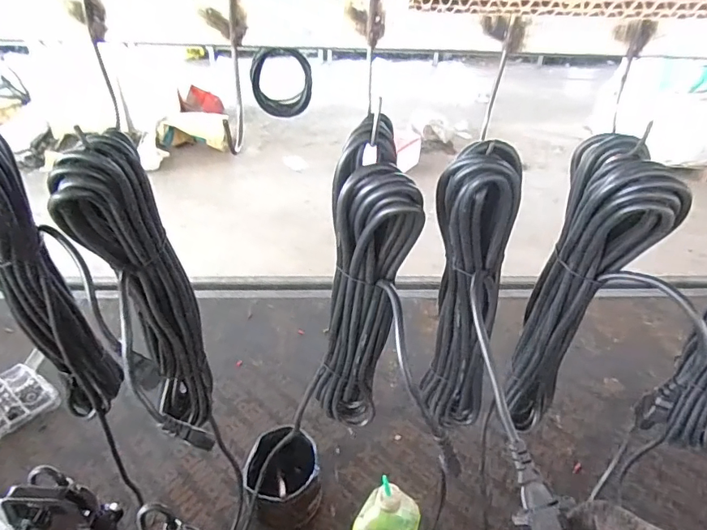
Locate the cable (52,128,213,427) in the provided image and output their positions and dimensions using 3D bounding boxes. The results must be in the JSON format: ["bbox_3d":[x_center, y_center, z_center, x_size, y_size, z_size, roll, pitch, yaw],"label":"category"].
[{"bbox_3d":[-0.206,0.040,0.456,0.060,0.334,0.094,28,47,28],"label":"cable"}]

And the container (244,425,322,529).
[{"bbox_3d":[-0.112,0.357,0.801,0.119,0.102,0.143,-7,36,-14],"label":"container"}]

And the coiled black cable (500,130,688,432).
[{"bbox_3d":[0.205,0.053,0.460,0.068,0.337,0.077,4,34,1],"label":"coiled black cable"}]

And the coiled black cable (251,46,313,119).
[{"bbox_3d":[-0.099,-0.254,0.681,0.082,0.089,0.031,1,34,-2],"label":"coiled black cable"}]

